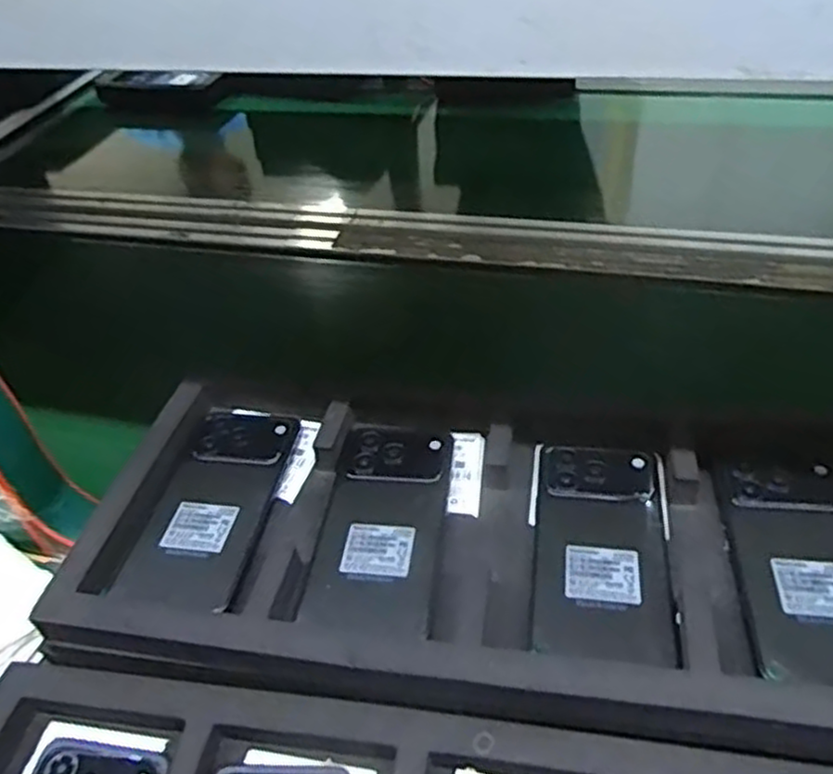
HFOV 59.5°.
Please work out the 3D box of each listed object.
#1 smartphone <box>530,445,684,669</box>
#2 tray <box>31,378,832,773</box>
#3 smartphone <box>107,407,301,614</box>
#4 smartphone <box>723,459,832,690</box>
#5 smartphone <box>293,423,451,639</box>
[{"bbox_3d":[0.107,0.090,0.426,0.074,0.006,0.147,3,43,9],"label":"smartphone"},{"bbox_3d":[0.044,0.091,0.433,0.476,0.033,0.224,5,43,11],"label":"tray"},{"bbox_3d":[-0.130,0.070,0.468,0.070,0.012,0.162,3,43,9],"label":"smartphone"},{"bbox_3d":[0.217,0.097,0.404,0.073,0.011,0.150,4,43,10],"label":"smartphone"},{"bbox_3d":[-0.021,0.079,0.448,0.073,0.015,0.161,2,43,8],"label":"smartphone"}]

